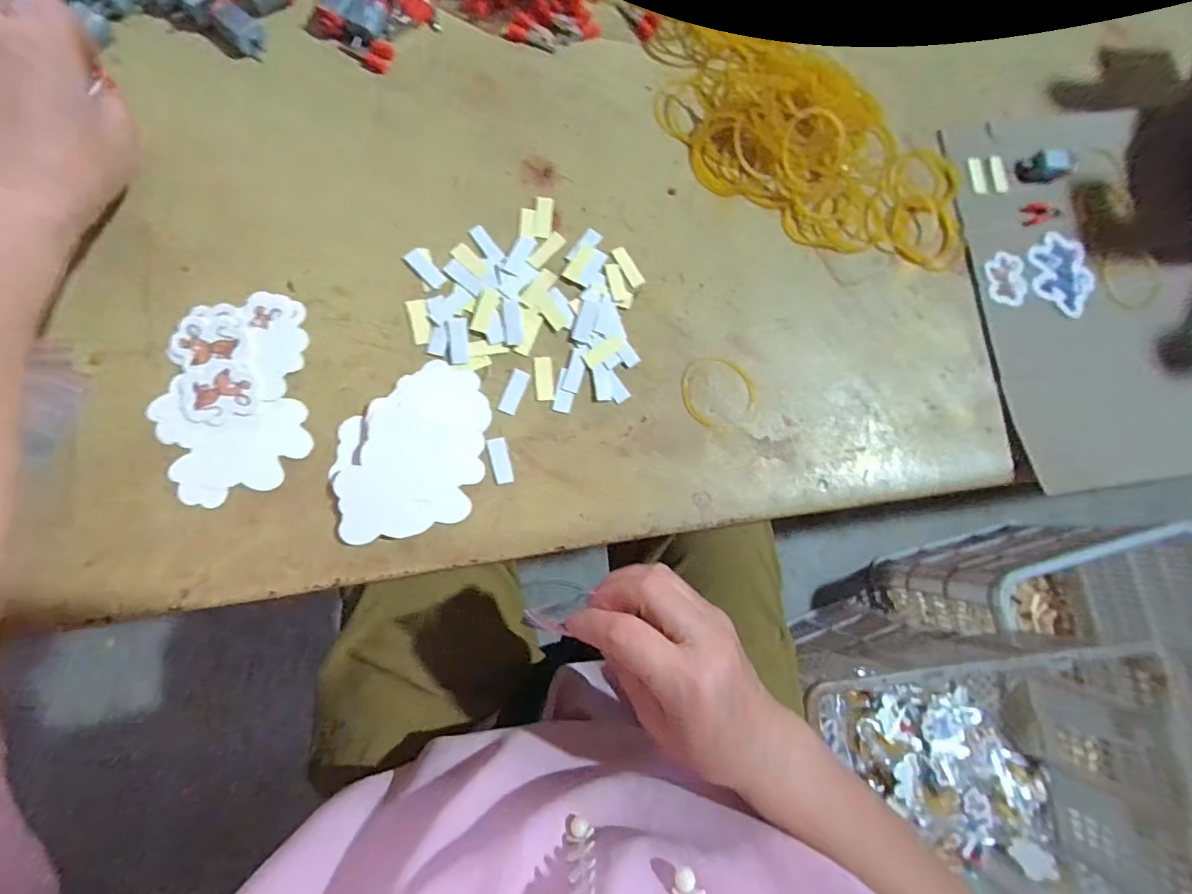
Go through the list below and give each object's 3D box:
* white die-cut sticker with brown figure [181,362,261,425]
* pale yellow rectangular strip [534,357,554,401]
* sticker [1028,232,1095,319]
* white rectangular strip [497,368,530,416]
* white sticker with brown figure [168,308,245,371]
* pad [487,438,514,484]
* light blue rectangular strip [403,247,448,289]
[{"bbox_3d":[-0.217,-0.031,0.288,0.040,0.004,0.034,-8,86,-6],"label":"white die-cut sticker with brown figure"},{"bbox_3d":[-0.033,-0.043,0.317,0.011,0.004,0.028,-3,85,-6],"label":"pale yellow rectangular strip"},{"bbox_3d":[0.331,-0.122,0.355,0.044,0.006,0.062,5,84,-5],"label":"sticker"},{"bbox_3d":[-0.051,-0.035,0.313,0.011,0.004,0.028,21,83,-3],"label":"white rectangular strip"},{"bbox_3d":[-0.225,-0.062,0.291,0.038,0.004,0.035,9,82,-6],"label":"white sticker with brown figure"},{"bbox_3d":[-0.058,0.008,0.307,0.011,0.004,0.028,-14,86,-7],"label":"pad"},{"bbox_3d":[-0.107,-0.113,0.315,0.011,0.004,0.029,-44,90,-8],"label":"light blue rectangular strip"}]

